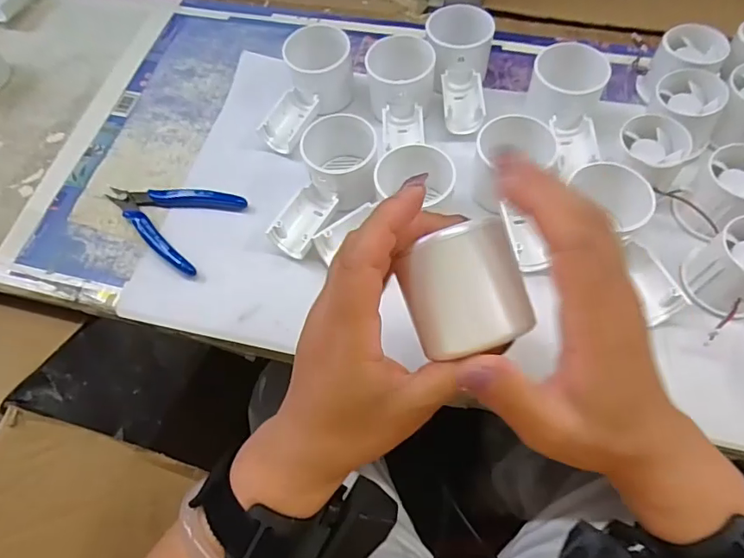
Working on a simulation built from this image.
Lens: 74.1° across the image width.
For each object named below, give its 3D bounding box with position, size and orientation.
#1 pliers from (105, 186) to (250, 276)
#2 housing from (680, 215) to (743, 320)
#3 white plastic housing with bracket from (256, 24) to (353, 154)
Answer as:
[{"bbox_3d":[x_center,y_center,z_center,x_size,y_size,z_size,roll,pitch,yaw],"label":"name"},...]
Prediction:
[{"bbox_3d":[-0.176,-0.058,0.420,0.114,0.013,0.080,23,67,15],"label":"pliers"},{"bbox_3d":[0.256,-0.009,0.342,0.060,0.046,0.056,-34,65,-13],"label":"housing"},{"bbox_3d":[-0.058,-0.172,0.444,0.058,0.053,0.115,21,66,14],"label":"white plastic housing with bracket"}]

